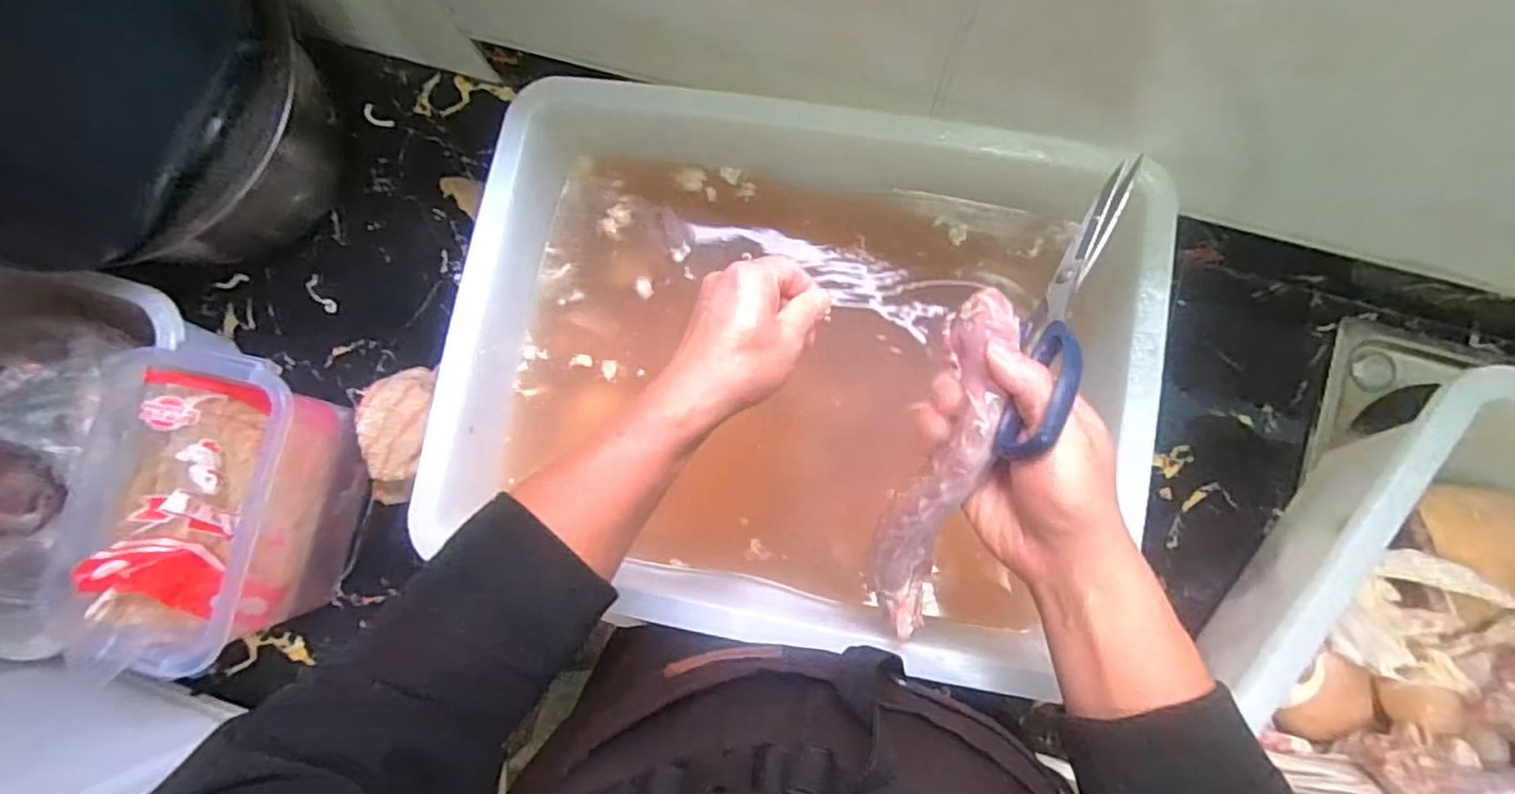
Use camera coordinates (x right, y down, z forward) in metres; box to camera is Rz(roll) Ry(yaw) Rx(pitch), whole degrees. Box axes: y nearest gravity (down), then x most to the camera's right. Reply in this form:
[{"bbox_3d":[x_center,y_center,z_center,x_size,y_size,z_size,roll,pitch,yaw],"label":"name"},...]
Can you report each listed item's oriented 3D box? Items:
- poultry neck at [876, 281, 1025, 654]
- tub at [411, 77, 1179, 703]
[{"bbox_3d":[0.102,0.050,0.376,0.038,0.036,0.218,14,116,6],"label":"poultry neck"},{"bbox_3d":[0.030,-0.027,0.528,0.502,0.130,0.390,12,83,6],"label":"tub"}]

